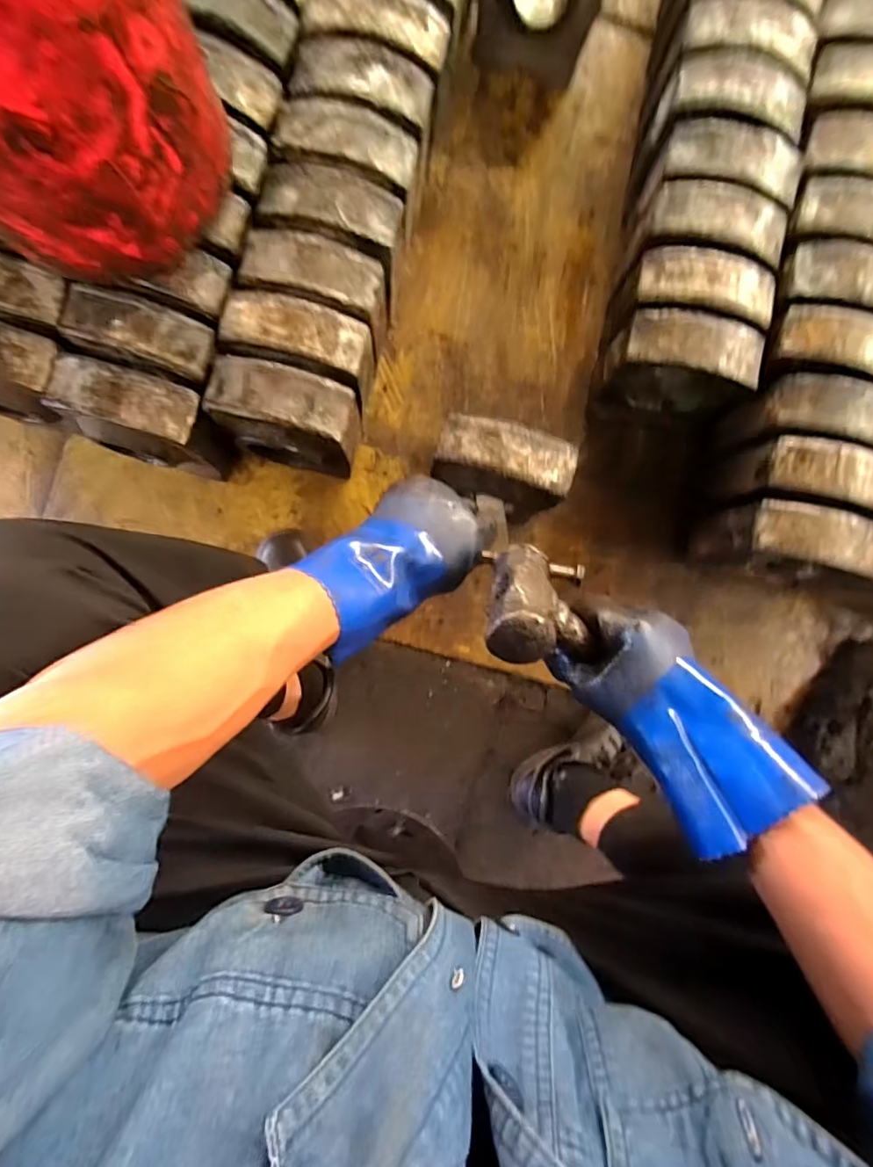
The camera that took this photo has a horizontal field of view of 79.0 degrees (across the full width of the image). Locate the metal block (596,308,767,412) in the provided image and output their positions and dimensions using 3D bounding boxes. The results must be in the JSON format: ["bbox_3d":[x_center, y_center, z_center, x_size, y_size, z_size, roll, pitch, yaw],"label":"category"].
[{"bbox_3d":[0.299,-0.273,0.677,0.158,0.148,0.066,12,88,-3],"label":"metal block"}]

